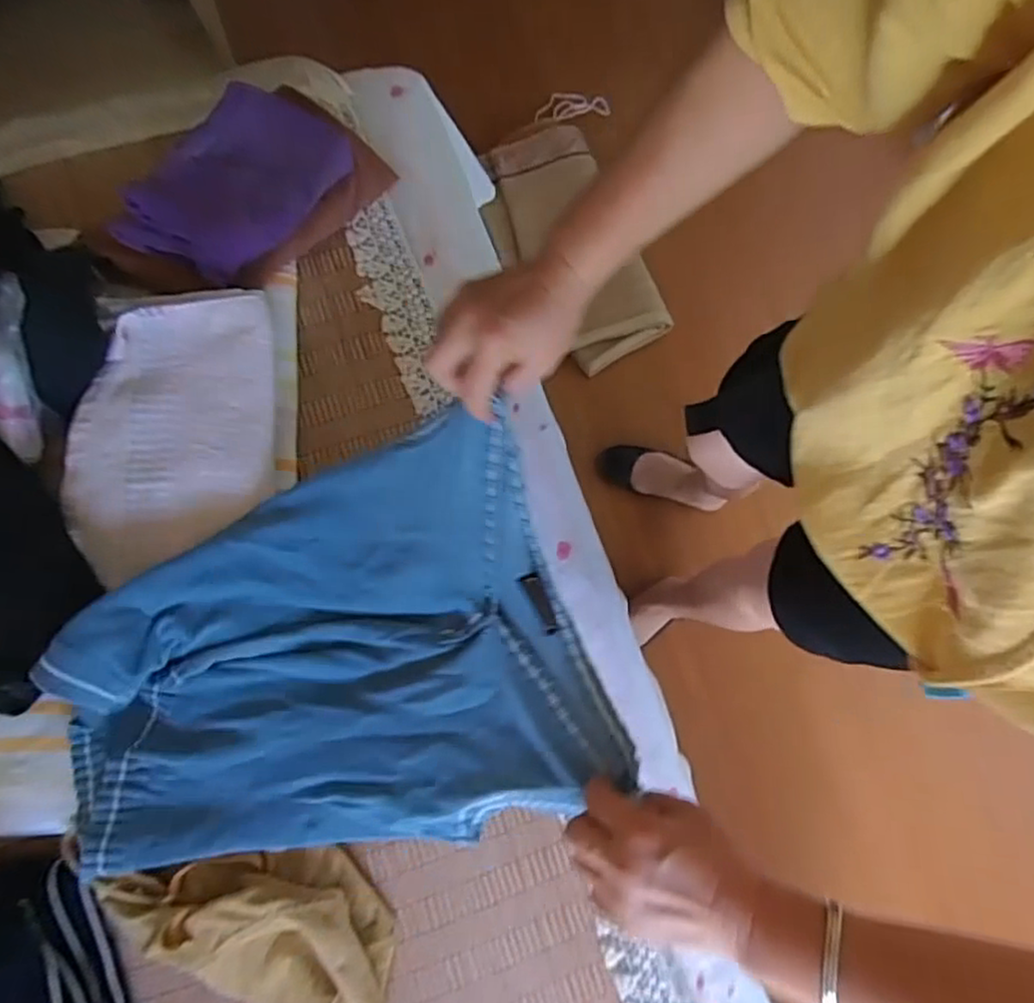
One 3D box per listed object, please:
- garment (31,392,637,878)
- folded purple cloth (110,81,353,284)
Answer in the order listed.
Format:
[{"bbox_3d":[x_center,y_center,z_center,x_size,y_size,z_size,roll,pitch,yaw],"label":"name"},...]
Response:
[{"bbox_3d":[-0.169,0.140,0.534,0.418,0.147,0.297,-21,81,-4],"label":"garment"},{"bbox_3d":[-0.282,-0.323,0.691,0.145,0.054,0.222,29,80,4],"label":"folded purple cloth"}]

